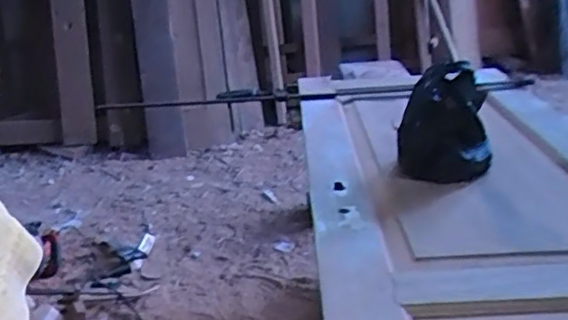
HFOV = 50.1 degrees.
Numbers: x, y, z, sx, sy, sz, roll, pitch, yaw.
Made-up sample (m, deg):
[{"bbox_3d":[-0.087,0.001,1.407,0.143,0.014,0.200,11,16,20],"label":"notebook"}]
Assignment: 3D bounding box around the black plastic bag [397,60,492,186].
[{"bbox_3d":[0.270,-0.063,1.019,0.150,0.191,0.114,2,24,19],"label":"black plastic bag"}]

